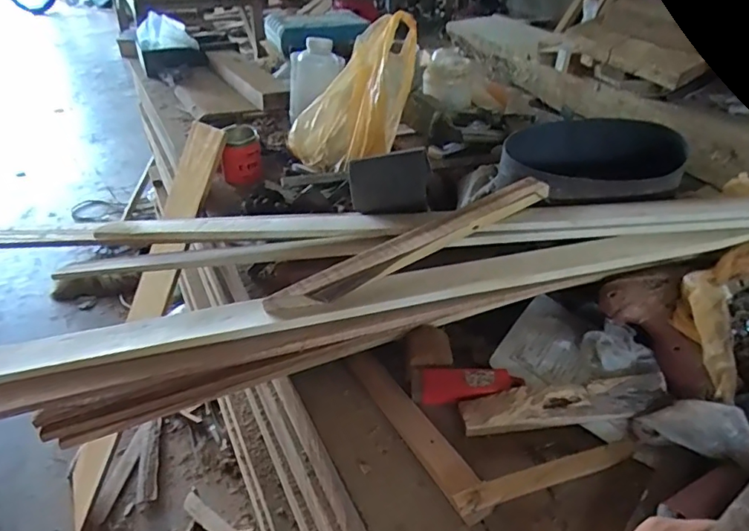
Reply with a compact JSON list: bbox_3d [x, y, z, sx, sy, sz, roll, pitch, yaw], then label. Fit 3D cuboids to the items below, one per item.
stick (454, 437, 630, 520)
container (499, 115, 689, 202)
[{"bbox_3d":[0.165,0.193,0.482,0.201,0.009,0.021,-7,55,-22],"label":"stick"},{"bbox_3d":[0.299,-0.143,0.733,0.243,0.061,0.140,-3,60,10],"label":"container"}]

